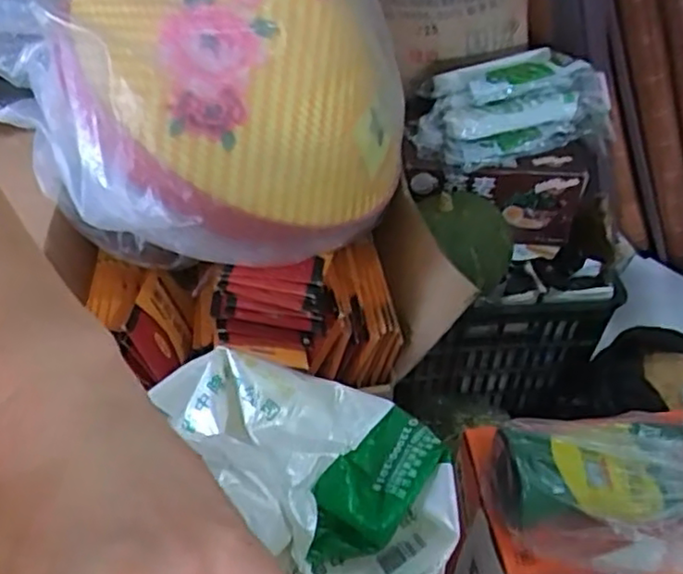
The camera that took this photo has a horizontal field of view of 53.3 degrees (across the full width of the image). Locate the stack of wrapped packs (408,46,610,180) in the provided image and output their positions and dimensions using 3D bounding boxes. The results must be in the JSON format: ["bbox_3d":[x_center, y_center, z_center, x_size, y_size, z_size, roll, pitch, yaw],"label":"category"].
[{"bbox_3d":[0.236,-0.258,0.963,0.271,0.098,0.144,-18,48,-20],"label":"stack of wrapped packs"}]

